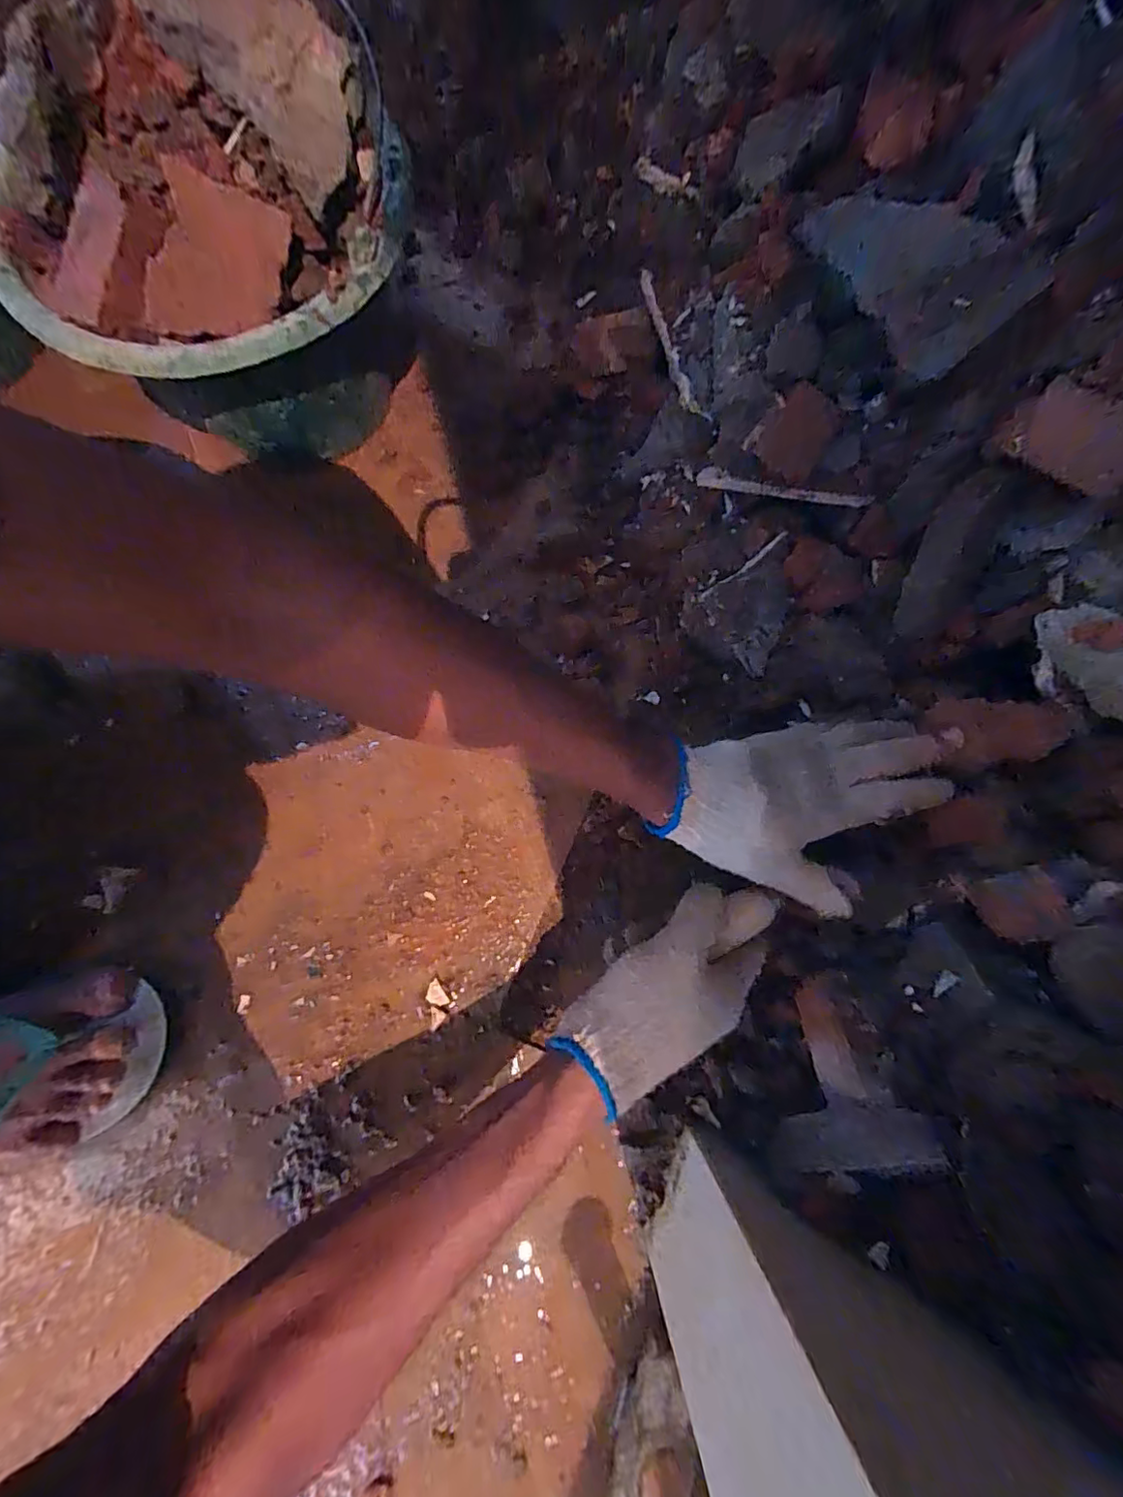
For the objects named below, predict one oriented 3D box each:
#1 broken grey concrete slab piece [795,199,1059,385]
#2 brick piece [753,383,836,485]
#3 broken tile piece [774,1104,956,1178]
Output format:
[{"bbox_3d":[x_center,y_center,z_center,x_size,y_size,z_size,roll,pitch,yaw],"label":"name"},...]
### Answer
[{"bbox_3d":[0.202,-0.277,0.315,0.119,0.006,0.067,45,123,-5],"label":"broken grey concrete slab piece"},{"bbox_3d":[0.151,-0.203,0.363,0.043,0.050,0.012,22,42,-9],"label":"brick piece"},{"bbox_3d":[0.183,0.237,0.339,0.097,0.036,0.004,-22,121,27],"label":"broken tile piece"}]

